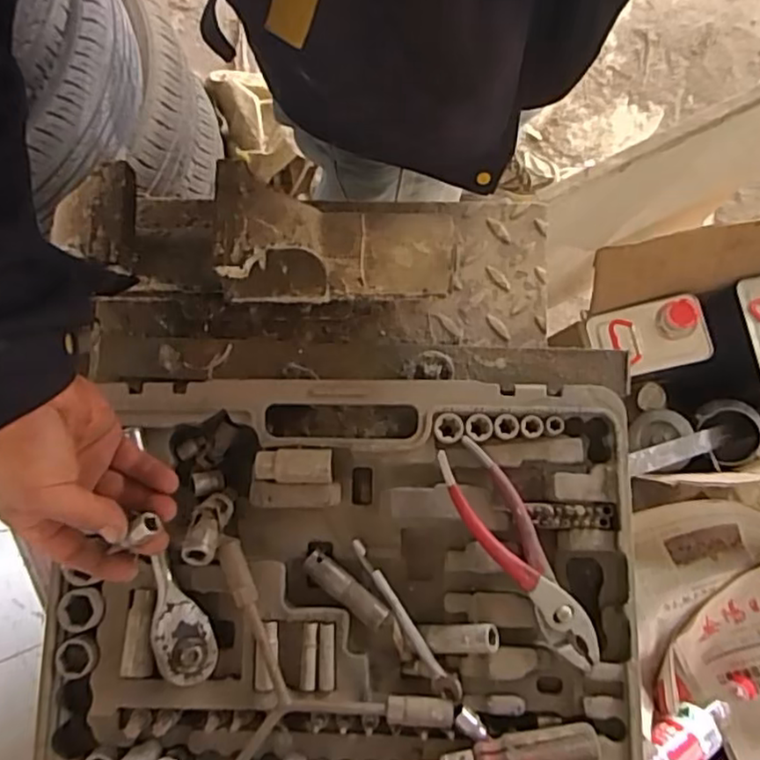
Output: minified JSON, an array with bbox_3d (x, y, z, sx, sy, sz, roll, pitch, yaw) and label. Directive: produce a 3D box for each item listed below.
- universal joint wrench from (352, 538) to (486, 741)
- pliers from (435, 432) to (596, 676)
[{"bbox_3d":[0.029,0.200,0.509,0.020,0.015,0.169,-30,81,-3],"label":"universal joint wrench"},{"bbox_3d":[0.108,0.135,0.505,0.047,0.015,0.191,-30,80,-3],"label":"pliers"}]

